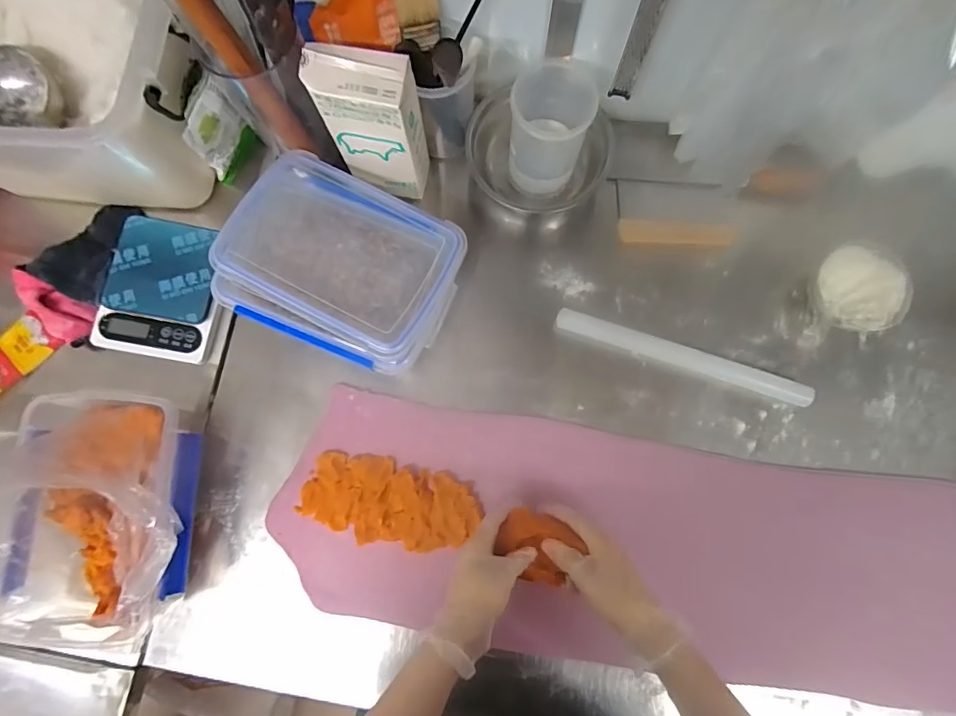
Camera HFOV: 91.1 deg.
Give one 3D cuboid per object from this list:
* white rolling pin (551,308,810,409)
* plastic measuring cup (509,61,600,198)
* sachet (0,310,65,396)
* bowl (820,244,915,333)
[{"bbox_3d":[0.257,-0.006,0.593,0.315,0.029,0.031,19,80,4],"label":"white rolling pin"},{"bbox_3d":[0.093,-0.302,0.620,0.101,0.120,0.116,13,80,2],"label":"plastic measuring cup"},{"bbox_3d":[-0.610,0.002,0.609,0.134,0.018,0.055,-42,104,-5],"label":"sachet"},{"bbox_3d":[0.469,-0.083,0.589,0.100,0.053,0.105,0,79,0],"label":"bowl"}]

